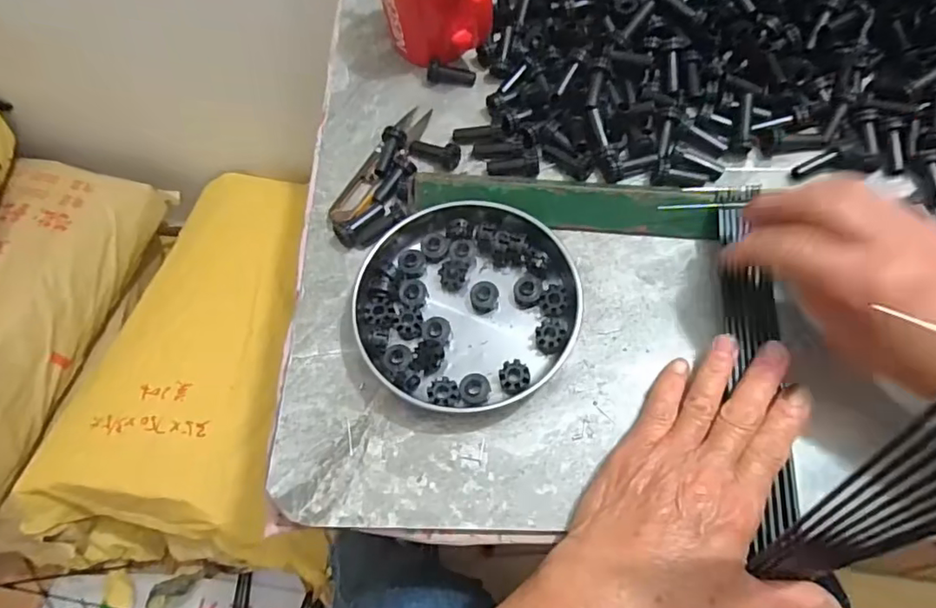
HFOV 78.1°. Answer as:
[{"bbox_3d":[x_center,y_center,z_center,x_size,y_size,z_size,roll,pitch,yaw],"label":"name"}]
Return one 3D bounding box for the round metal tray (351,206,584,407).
[{"bbox_3d":[0.000,-0.004,0.370,0.138,0.029,0.136,-2,66,5],"label":"round metal tray"}]

